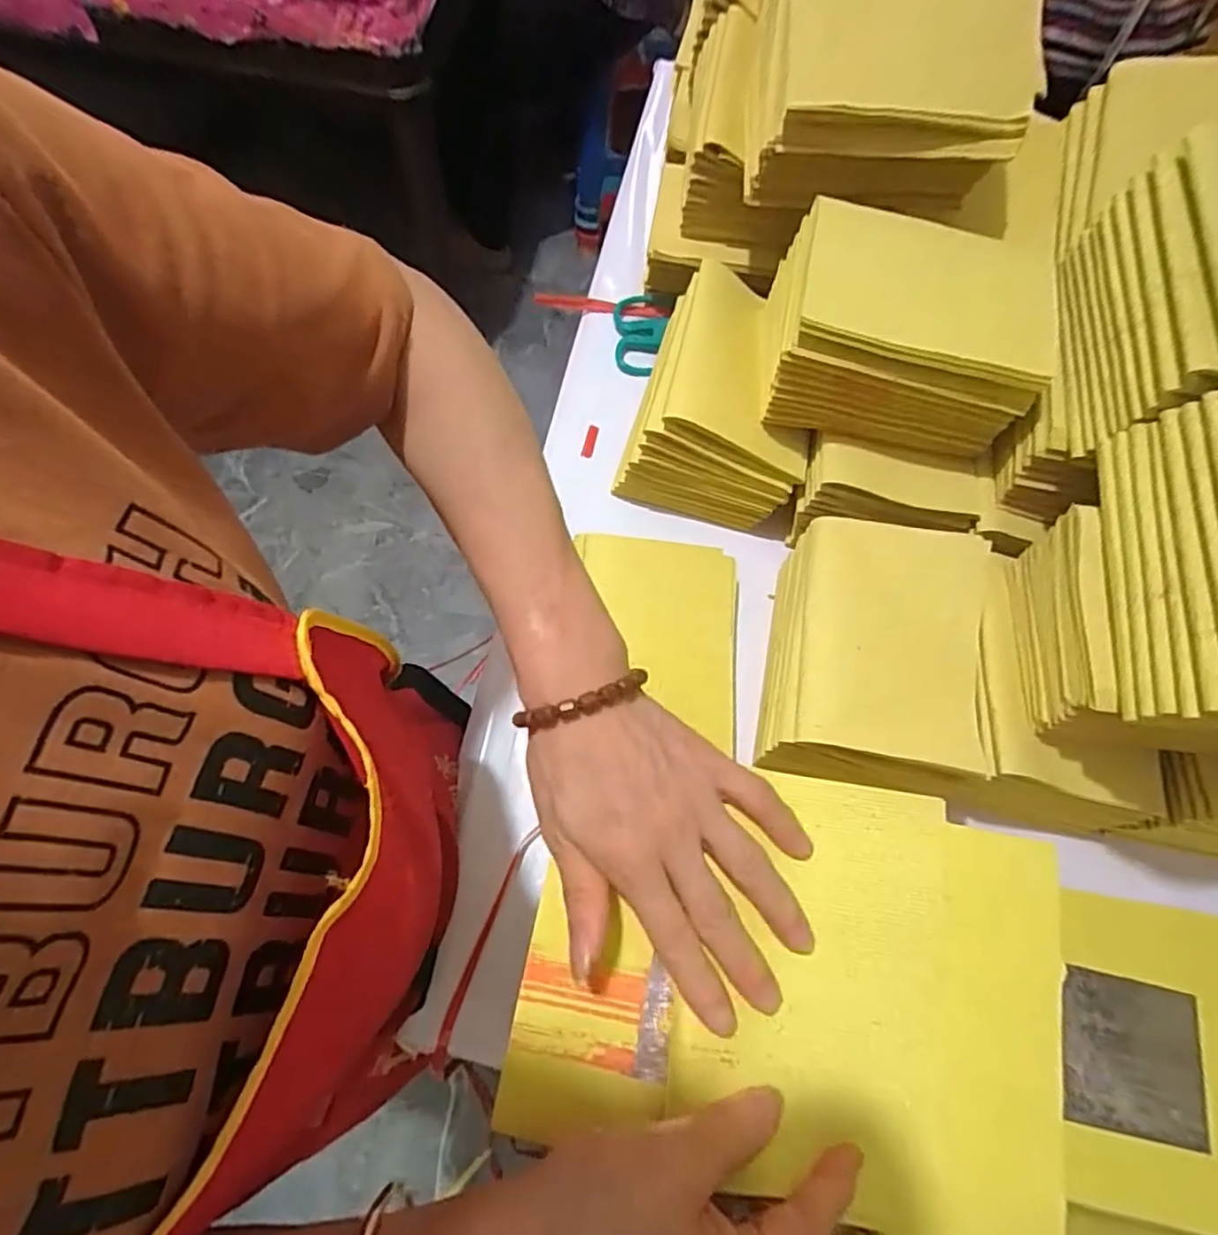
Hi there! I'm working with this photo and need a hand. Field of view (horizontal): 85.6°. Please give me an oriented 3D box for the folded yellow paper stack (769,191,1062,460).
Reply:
[{"bbox_3d":[0.199,-0.198,0.457,0.171,0.086,0.123,10,69,3],"label":"folded yellow paper stack"}]

